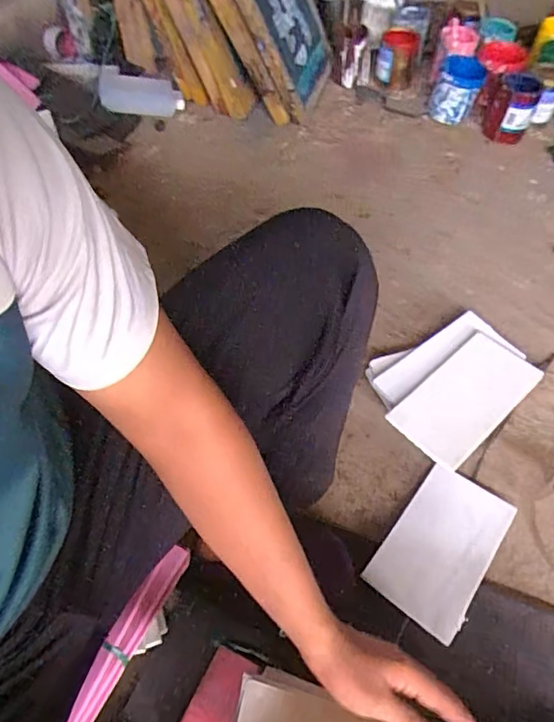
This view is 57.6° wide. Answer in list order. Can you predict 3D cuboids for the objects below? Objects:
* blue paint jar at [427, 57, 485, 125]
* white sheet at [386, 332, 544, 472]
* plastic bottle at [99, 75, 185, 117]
[{"bbox_3d":[0.491,-0.734,1.378,0.118,0.135,0.126,0,56,0],"label":"blue paint jar"},{"bbox_3d":[0.332,0.062,0.884,0.265,0.023,0.139,-37,63,-22],"label":"white sheet"},{"bbox_3d":[-0.372,-0.730,1.386,0.234,0.068,0.088,9,57,6],"label":"plastic bottle"}]

